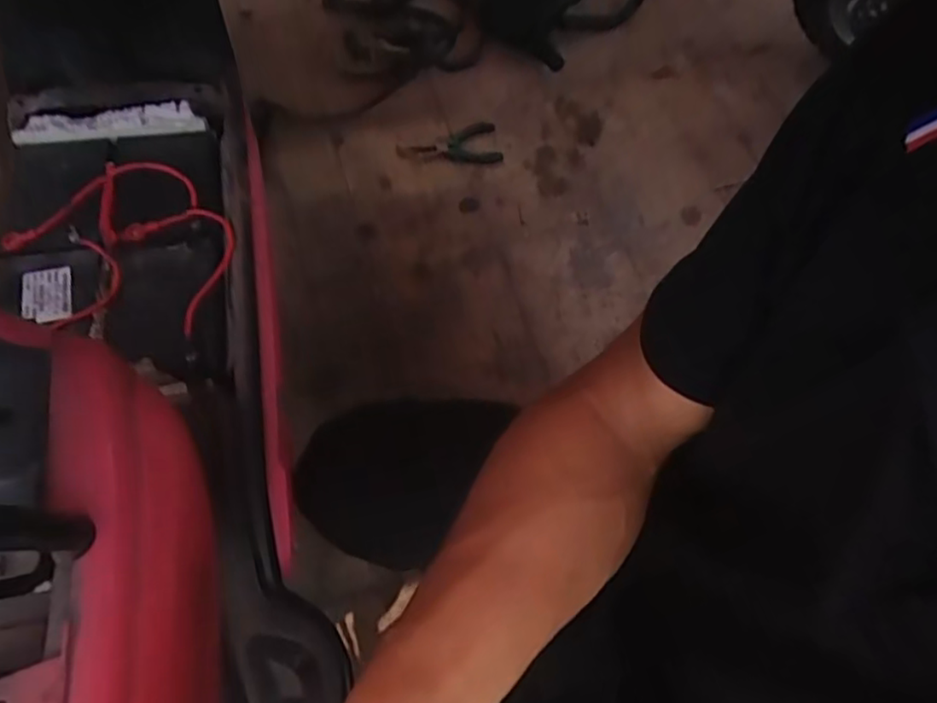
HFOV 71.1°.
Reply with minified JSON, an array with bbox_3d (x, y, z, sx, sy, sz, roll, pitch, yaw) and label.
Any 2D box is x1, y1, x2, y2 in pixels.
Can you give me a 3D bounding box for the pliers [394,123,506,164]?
[{"bbox_3d":[-0.034,-0.358,1.120,0.175,0.027,0.094,-10,65,-6],"label":"pliers"}]

